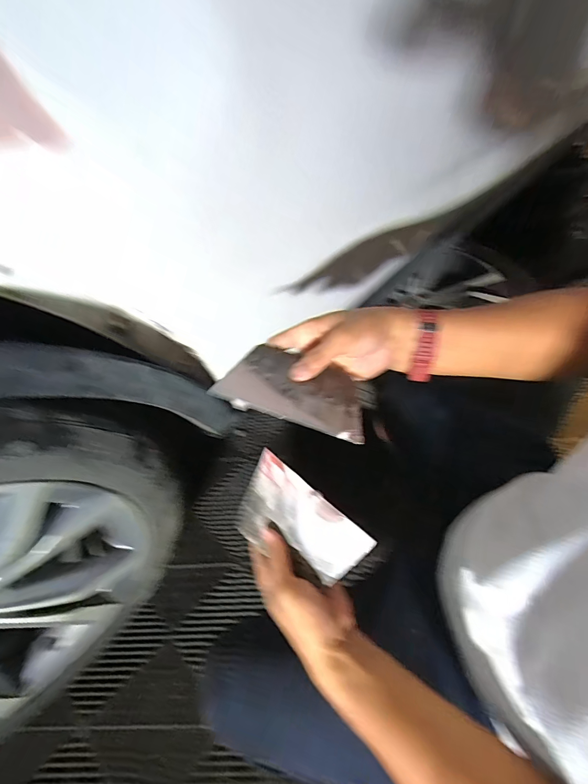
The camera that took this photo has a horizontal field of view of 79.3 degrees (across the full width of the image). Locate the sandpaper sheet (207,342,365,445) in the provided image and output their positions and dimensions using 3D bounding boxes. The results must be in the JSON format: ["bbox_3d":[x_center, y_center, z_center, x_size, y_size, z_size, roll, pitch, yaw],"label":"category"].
[{"bbox_3d":[0.002,-0.006,0.360,0.141,0.007,0.099,18,42,-2],"label":"sandpaper sheet"}]

